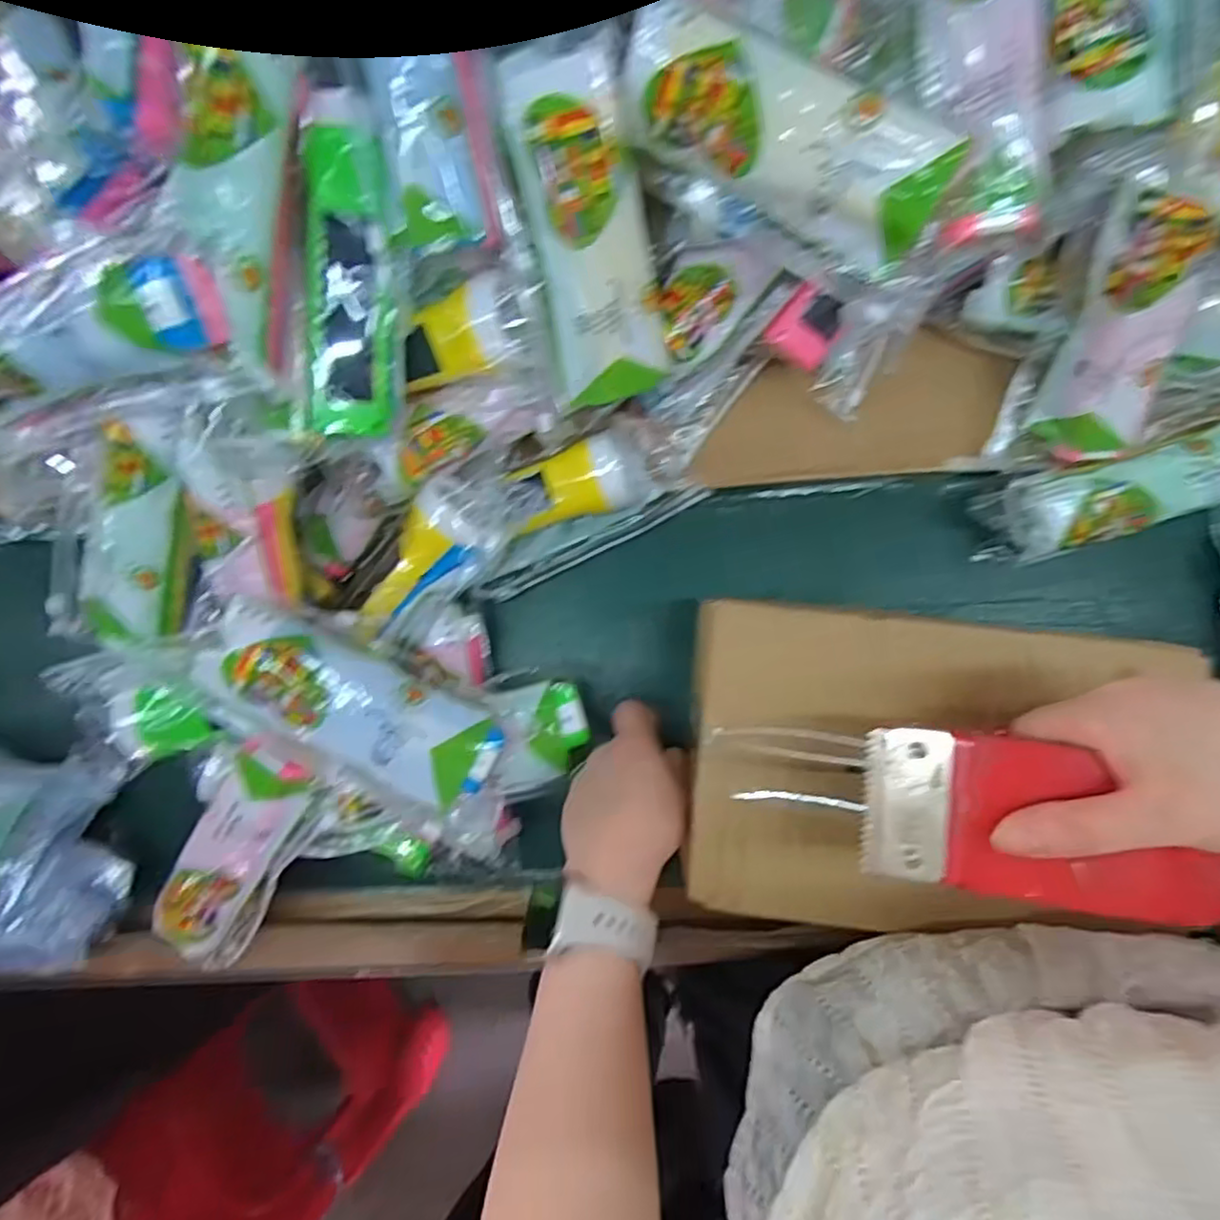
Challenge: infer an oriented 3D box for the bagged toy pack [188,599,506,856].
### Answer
[{"bbox_3d":[-0.139,0.065,0.394,0.193,0.026,0.073,34,90,-11],"label":"bagged toy pack"}]

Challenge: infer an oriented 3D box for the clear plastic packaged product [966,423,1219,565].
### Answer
[{"bbox_3d":[0.342,-0.078,0.438,0.179,0.049,0.052,-16,85,4],"label":"clear plastic packaged product"}]

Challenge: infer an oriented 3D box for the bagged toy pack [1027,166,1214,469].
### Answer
[{"bbox_3d":[0.294,-0.158,0.391,0.056,0.158,0.038,-9,44,4],"label":"bagged toy pack"}]

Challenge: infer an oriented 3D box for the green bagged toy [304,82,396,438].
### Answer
[{"bbox_3d":[-0.132,-0.170,0.348,0.044,0.027,0.155,9,114,5],"label":"green bagged toy"}]

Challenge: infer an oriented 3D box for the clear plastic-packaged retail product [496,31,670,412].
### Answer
[{"bbox_3d":[-0.010,-0.188,0.352,0.062,0.026,0.165,-10,129,4],"label":"clear plastic-packaged retail product"}]

